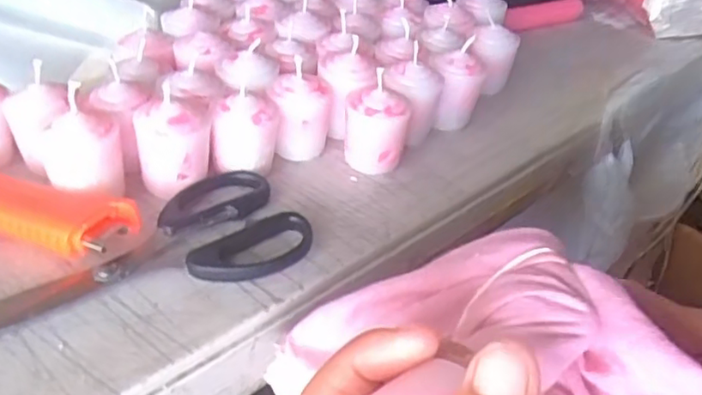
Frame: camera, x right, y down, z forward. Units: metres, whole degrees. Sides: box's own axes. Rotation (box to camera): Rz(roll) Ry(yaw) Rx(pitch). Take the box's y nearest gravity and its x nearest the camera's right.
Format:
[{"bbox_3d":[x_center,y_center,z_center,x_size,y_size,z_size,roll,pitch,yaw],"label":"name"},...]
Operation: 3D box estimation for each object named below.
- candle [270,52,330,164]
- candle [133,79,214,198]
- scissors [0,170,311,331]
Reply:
[{"bbox_3d":[-0.029,-0.050,0.374,0.033,0.056,0.029,3,37,-4],"label":"candle"},{"bbox_3d":[-0.093,-0.033,0.338,0.039,0.049,0.034,-12,40,-23],"label":"candle"},{"bbox_3d":[-0.107,0.024,0.302,0.170,0.011,0.072,-13,41,-24],"label":"scissors"}]

